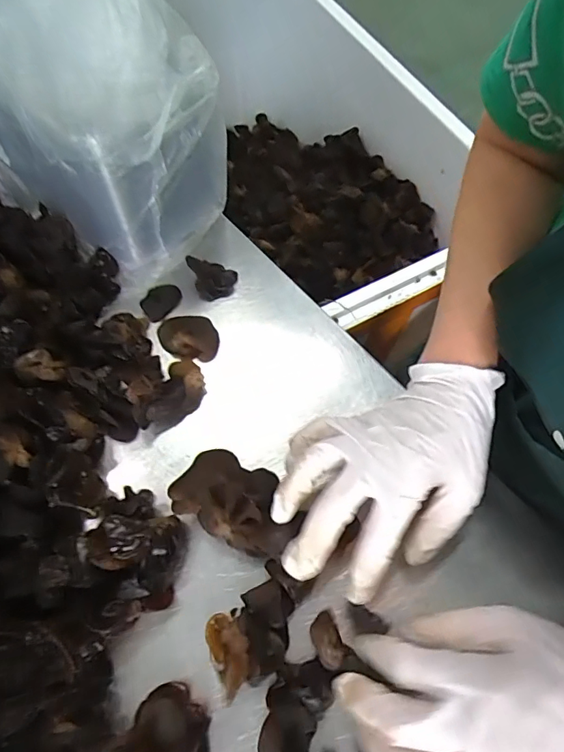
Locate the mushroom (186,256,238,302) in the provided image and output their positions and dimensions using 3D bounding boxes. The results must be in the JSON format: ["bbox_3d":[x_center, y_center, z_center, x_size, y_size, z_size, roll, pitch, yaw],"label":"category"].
[{"bbox_3d":[-0.059,-0.090,0.418,0.039,0.028,0.034,-22,66,-12],"label":"mushroom"}]

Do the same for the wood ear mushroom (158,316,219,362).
[{"bbox_3d":[-0.076,-0.032,0.383,0.046,0.016,0.039,-4,64,-4],"label":"wood ear mushroom"}]

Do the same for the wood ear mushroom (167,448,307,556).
[{"bbox_3d":[-0.027,0.079,0.309,0.080,0.017,0.053,24,65,10],"label":"wood ear mushroom"}]

